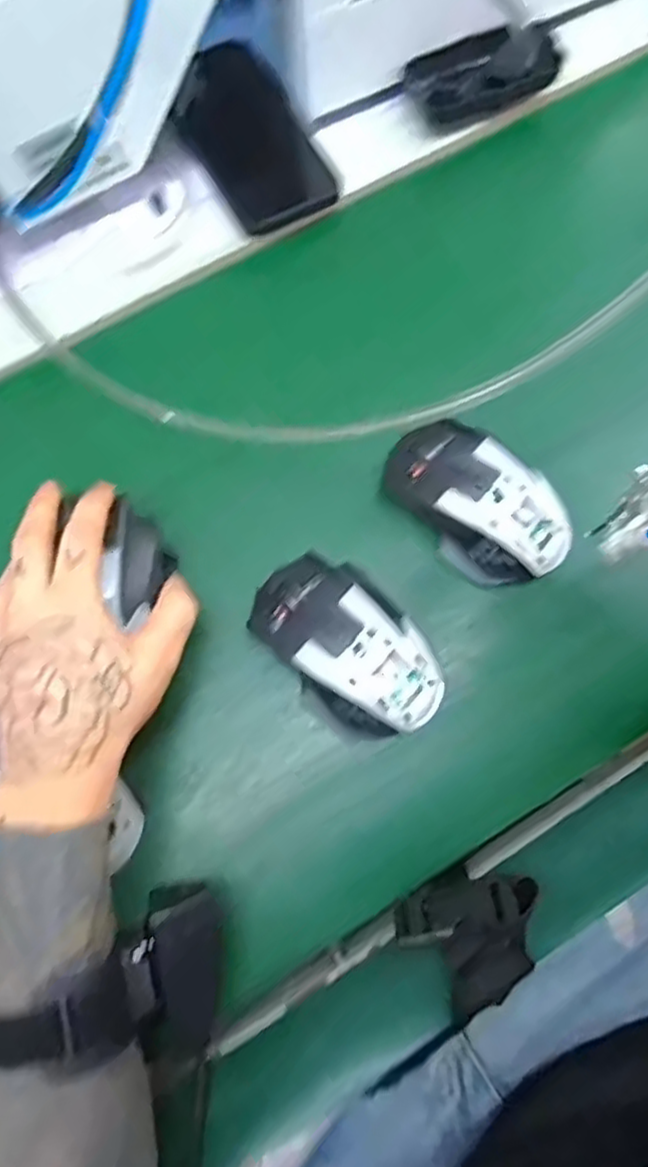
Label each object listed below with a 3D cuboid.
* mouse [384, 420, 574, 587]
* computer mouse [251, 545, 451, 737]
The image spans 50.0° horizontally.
[{"bbox_3d":[0.090,-0.047,0.411,0.114,0.045,0.063,38,77,9],"label":"mouse"},{"bbox_3d":[0.012,0.036,0.391,0.072,0.046,0.117,-40,79,-11],"label":"computer mouse"}]

